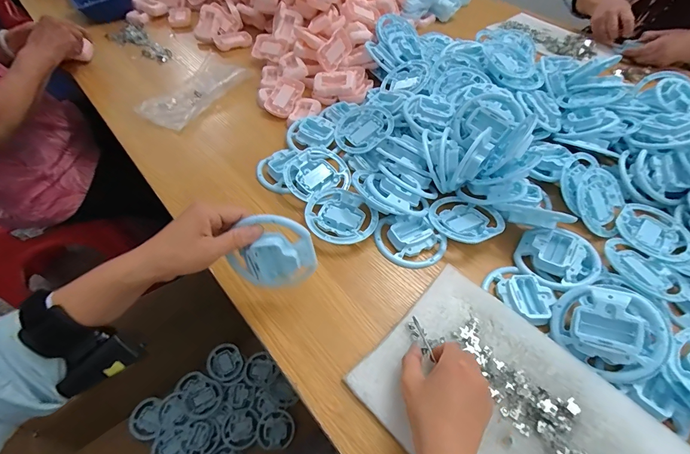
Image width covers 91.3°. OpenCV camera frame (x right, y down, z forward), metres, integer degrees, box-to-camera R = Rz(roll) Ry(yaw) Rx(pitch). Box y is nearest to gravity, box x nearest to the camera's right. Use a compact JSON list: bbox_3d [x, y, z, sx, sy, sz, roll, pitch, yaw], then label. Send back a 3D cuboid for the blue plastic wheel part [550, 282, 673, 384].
[{"bbox_3d":[0.301,0.116,0.384,0.107,0.019,0.096,35,94,28],"label":"blue plastic wheel part"}]

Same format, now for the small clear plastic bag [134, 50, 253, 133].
[{"bbox_3d":[-0.308,-0.286,0.702,0.122,0.023,0.233,26,56,16],"label":"small clear plastic bag"}]

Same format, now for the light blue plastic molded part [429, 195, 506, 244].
[{"bbox_3d":[0.178,-0.010,0.506,0.102,0.021,0.092,36,59,22],"label":"light blue plastic molded part"}]

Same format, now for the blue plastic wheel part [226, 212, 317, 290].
[{"bbox_3d":[-0.075,0.033,0.371,0.090,0.093,0.026,20,27,-18],"label":"blue plastic wheel part"}]

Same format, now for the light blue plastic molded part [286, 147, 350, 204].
[{"bbox_3d":[-0.044,-0.088,0.543,0.100,0.021,0.093,-15,55,-14],"label":"light blue plastic molded part"}]

